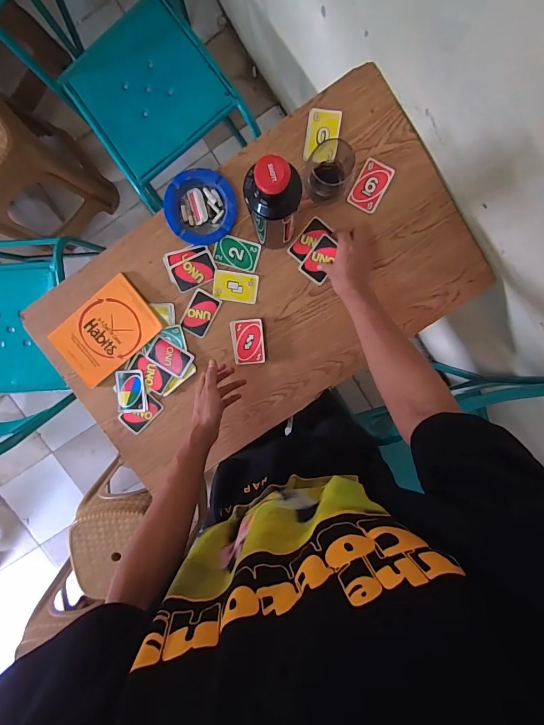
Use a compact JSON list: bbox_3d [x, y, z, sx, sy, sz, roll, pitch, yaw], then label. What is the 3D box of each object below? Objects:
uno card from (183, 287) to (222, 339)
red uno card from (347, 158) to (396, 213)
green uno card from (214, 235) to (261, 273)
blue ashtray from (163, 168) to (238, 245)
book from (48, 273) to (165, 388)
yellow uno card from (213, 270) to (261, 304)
[{"bbox_3d":[-0.137,-0.095,0.700,0.052,0.004,0.084,28,99,-5],"label":"uno card"},{"bbox_3d":[0.180,-0.323,0.658,0.056,0.005,0.084,27,99,-1],"label":"red uno card"},{"bbox_3d":[-0.067,-0.208,0.683,0.082,0.004,0.059,15,97,0],"label":"green uno card"},{"bbox_3d":[-0.130,-0.284,0.658,0.125,0.020,0.124,-4,98,1],"label":"blue ashtray"},{"bbox_3d":[-0.320,-0.061,0.697,0.193,0.011,0.130,-39,96,5],"label":"book"},{"bbox_3d":[-0.070,-0.146,0.691,0.085,0.004,0.056,8,98,-1],"label":"yellow uno card"}]

